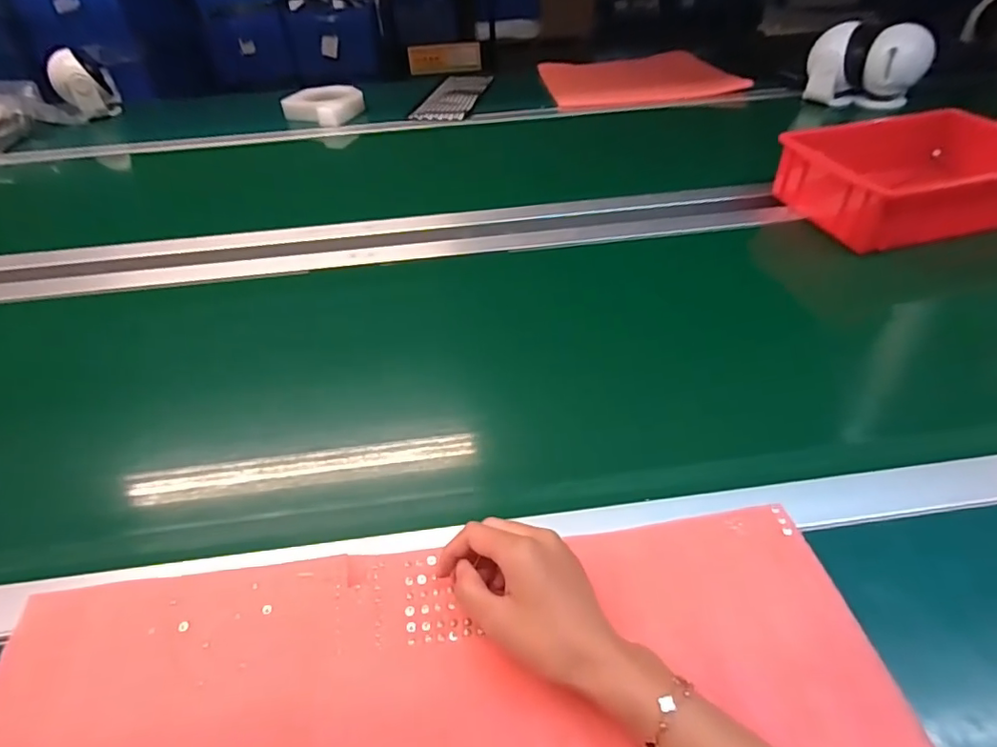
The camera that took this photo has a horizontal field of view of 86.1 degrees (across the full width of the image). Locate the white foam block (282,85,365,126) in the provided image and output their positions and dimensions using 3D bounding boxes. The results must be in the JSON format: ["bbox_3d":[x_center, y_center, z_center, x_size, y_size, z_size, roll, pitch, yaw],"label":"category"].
[{"bbox_3d":[-0.373,-0.586,1.159,0.152,0.044,0.130,17,47,24],"label":"white foam block"}]

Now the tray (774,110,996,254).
[{"bbox_3d":[0.566,-0.270,0.730,0.298,0.083,0.223,-13,43,-8],"label":"tray"}]

